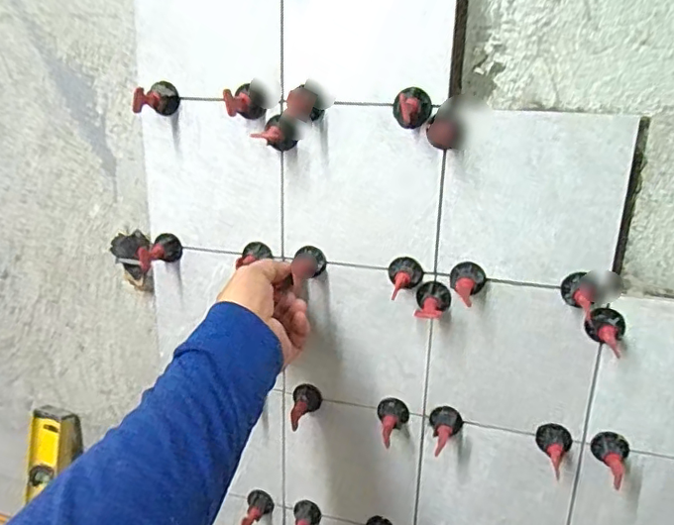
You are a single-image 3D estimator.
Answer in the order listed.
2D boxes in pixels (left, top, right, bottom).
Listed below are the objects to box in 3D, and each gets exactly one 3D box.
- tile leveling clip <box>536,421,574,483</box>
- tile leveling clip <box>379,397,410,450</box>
[{"bbox_3d":[0.199,0.172,0.515,0.030,0.026,0.045,10,19,24],"label":"tile leveling clip"},{"bbox_3d":[0.054,0.157,0.549,0.031,0.027,0.042,5,18,10],"label":"tile leveling clip"}]

